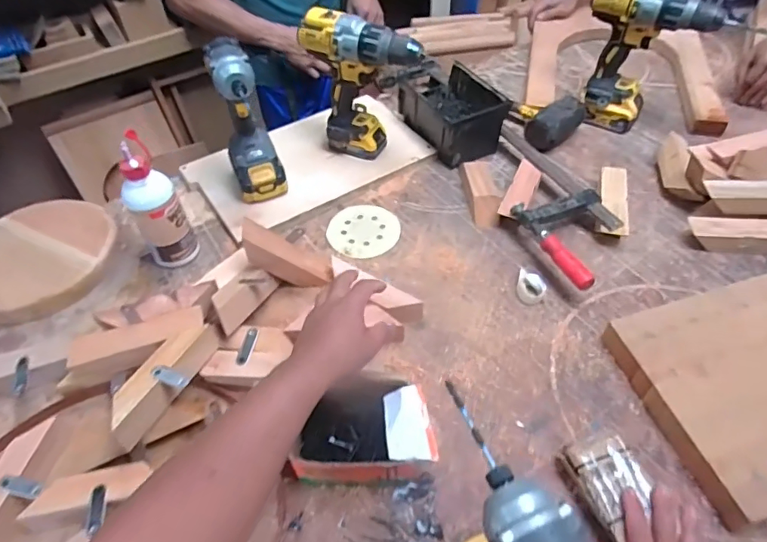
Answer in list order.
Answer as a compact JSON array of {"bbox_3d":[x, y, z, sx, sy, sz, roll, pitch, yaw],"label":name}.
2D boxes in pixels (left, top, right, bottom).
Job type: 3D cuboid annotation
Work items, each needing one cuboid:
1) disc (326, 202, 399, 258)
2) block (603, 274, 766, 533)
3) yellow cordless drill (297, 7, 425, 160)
[{"bbox_3d":[-0.033,-0.068,0.841,0.116,0.004,0.119,0,51,0],"label":"disc"},{"bbox_3d":[0.493,0.132,0.620,0.340,0.053,0.260,-14,50,-11],"label":"block"},{"bbox_3d":[-0.026,-0.311,0.865,0.197,0.238,0.084,21,54,20],"label":"yellow cordless drill"}]

